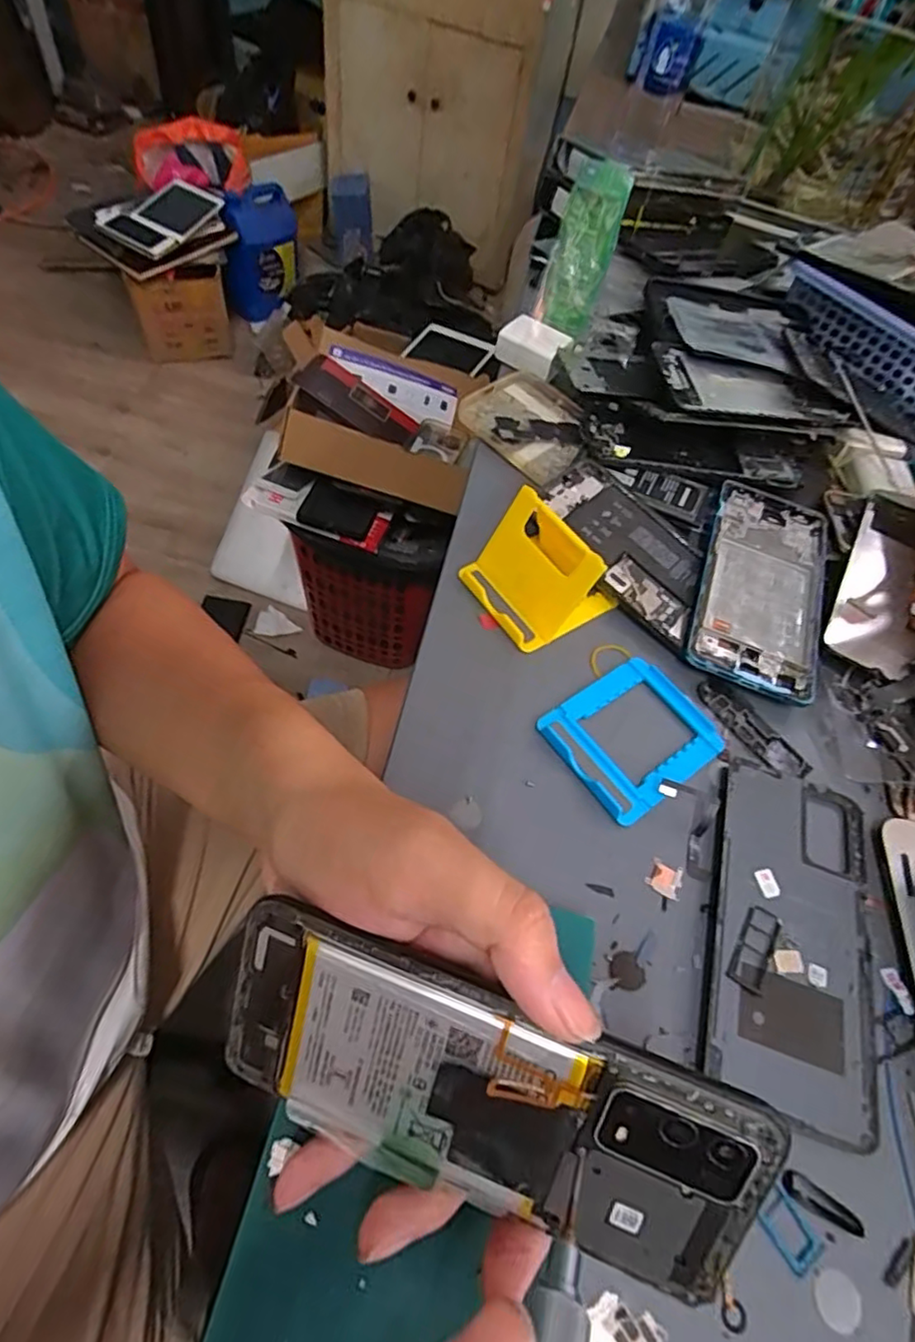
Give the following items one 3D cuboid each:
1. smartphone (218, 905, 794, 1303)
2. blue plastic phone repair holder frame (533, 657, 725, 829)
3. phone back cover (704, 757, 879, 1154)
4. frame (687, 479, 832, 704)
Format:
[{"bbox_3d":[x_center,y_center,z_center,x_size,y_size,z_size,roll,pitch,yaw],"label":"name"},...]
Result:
[{"bbox_3d":[0.004,0.127,0.186,0.159,0.072,0.006,19,17,12],"label":"smartphone"},{"bbox_3d":[0.096,0.033,0.339,0.085,0.012,0.071,-29,66,-25],"label":"blue plastic phone repair holder frame"},{"bbox_3d":[0.158,0.118,0.290,0.075,0.004,0.156,21,56,4],"label":"phone back cover"},{"bbox_3d":[0.194,-0.056,0.397,0.078,0.012,0.159,21,57,5],"label":"frame"}]

